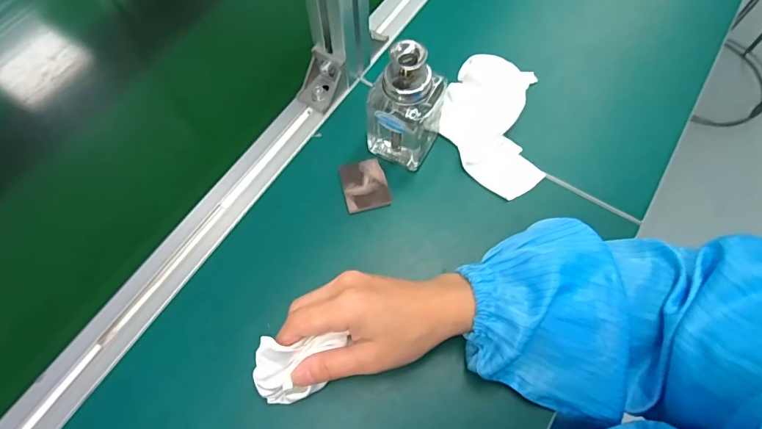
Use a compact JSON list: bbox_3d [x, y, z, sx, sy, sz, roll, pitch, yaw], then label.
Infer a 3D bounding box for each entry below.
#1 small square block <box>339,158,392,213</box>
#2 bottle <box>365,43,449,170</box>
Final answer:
[{"bbox_3d":[-0.015,-0.027,0.421,0.039,0.008,0.047,-12,66,-6],"label":"small square block"},{"bbox_3d":[0.020,-0.089,0.386,0.056,0.115,0.046,18,66,8],"label":"bottle"}]

